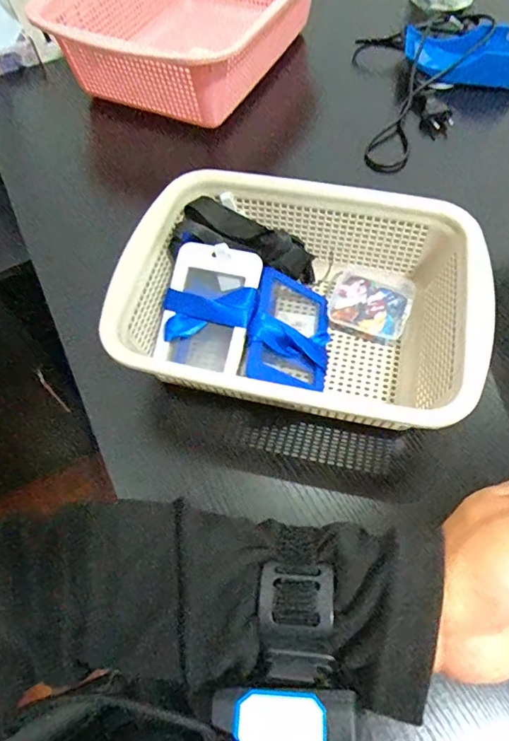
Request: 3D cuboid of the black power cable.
[{"bbox_3d":[0.197,-0.371,0.578,0.161,0.051,0.348,14,62,11],"label":"black power cable"}]

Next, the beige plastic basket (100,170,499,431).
[{"bbox_3d":[0.035,-0.051,0.367,0.256,0.076,0.192,11,61,9],"label":"beige plastic basket"}]

